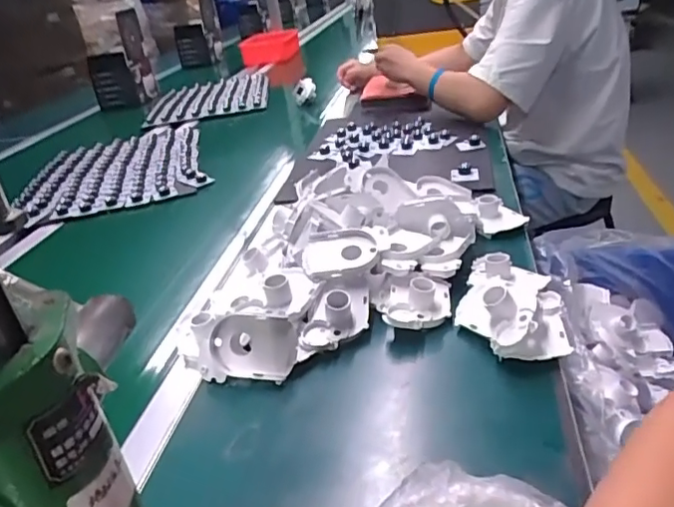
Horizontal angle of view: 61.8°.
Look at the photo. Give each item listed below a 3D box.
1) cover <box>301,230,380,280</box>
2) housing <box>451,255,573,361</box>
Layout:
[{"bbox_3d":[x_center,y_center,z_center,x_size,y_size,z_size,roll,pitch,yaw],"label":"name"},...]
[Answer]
[{"bbox_3d":[0.004,0.007,0.659,0.084,0.032,0.062,-13,49,-4],"label":"cover"},{"bbox_3d":[0.178,0.045,0.586,0.104,0.050,0.171,-1,30,11],"label":"housing"}]

